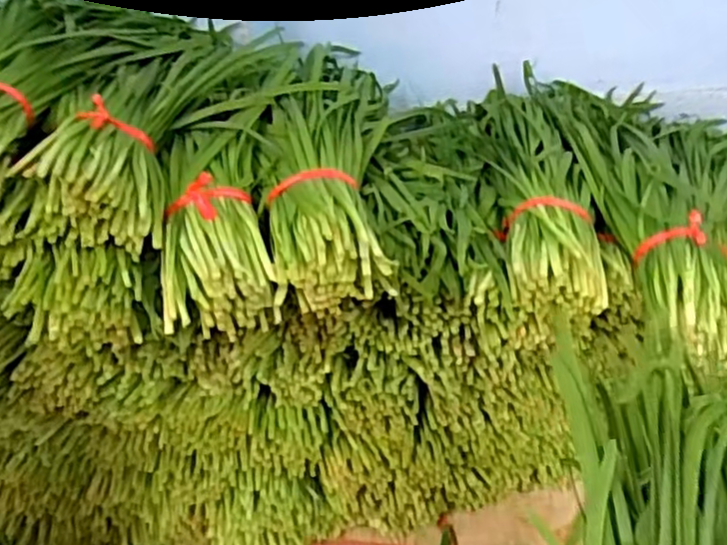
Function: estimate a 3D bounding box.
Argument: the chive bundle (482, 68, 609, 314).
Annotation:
[{"bbox_3d":[0.204,-0.123,0.811,0.106,0.056,0.424,-1,43,6],"label":"chive bundle"}]

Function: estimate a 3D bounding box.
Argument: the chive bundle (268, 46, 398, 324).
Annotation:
[{"bbox_3d":[-0.034,-0.132,0.744,0.119,0.079,0.402,-4,43,3],"label":"chive bundle"}]

